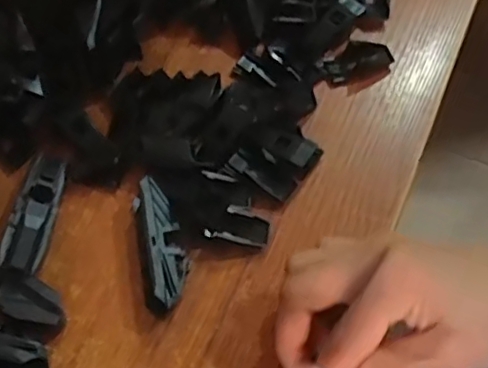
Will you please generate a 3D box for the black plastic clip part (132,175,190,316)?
[{"bbox_3d":[-0.043,0.031,0.316,0.022,0.023,0.069,-10,61,-6],"label":"black plastic clip part"}]

